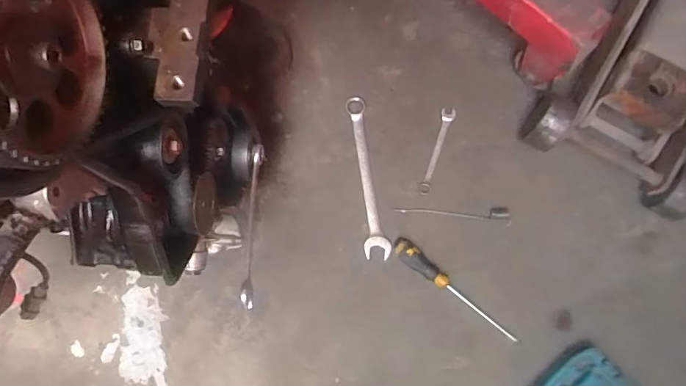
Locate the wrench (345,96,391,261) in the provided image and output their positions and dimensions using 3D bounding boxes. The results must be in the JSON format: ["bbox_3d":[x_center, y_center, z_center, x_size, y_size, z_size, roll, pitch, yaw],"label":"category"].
[{"bbox_3d":[0.039,-0.030,0.837,0.042,0.010,0.290,-9,79,-2],"label":"wrench"}]

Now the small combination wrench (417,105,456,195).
[{"bbox_3d":[0.164,-0.073,0.824,0.024,0.007,0.163,17,79,3],"label":"small combination wrench"}]

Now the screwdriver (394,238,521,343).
[{"bbox_3d":[0.183,0.159,0.767,0.246,0.026,0.031,39,81,7],"label":"screwdriver"}]

